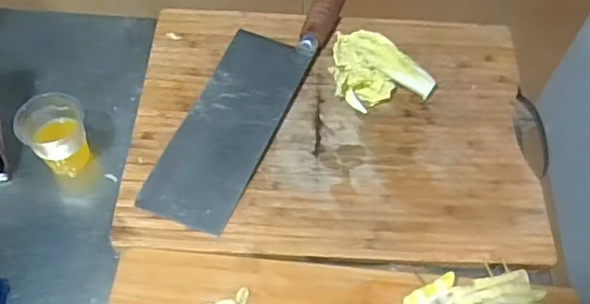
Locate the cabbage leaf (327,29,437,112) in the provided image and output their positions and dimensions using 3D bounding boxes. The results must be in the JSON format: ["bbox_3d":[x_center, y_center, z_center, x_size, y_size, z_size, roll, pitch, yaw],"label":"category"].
[{"bbox_3d":[0.086,-0.094,0.629,0.094,0.031,0.092,-10,58,-10],"label":"cabbage leaf"}]

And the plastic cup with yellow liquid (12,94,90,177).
[{"bbox_3d":[-0.227,-0.017,0.575,0.055,0.068,0.054,2,57,-3],"label":"plastic cup with yellow liquid"}]

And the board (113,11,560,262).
[{"bbox_3d":[0.037,-0.030,0.599,0.383,0.026,0.277,3,57,-1],"label":"board"}]

